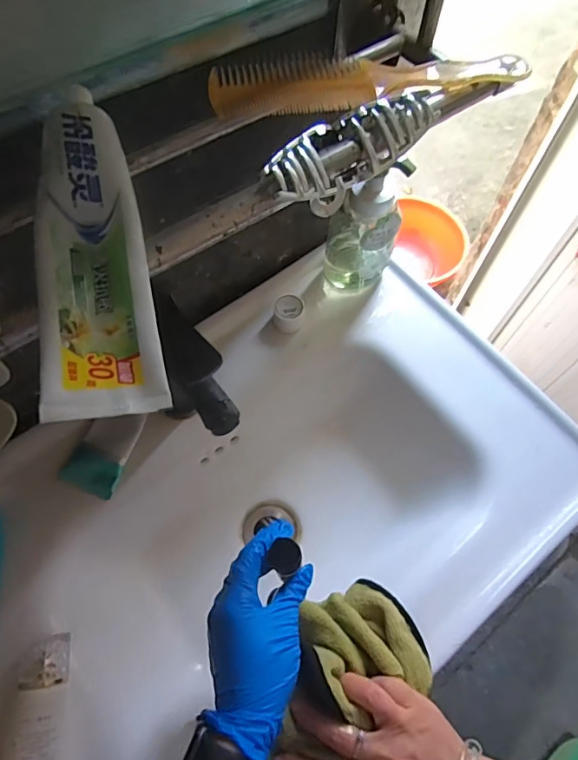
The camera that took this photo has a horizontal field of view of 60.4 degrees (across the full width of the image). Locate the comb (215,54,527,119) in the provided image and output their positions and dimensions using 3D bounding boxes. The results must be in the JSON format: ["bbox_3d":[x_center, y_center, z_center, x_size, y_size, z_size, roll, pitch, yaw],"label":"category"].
[{"bbox_3d":[0.049,-0.195,0.316,0.197,0.011,0.057,-11,62,-8],"label":"comb"}]

